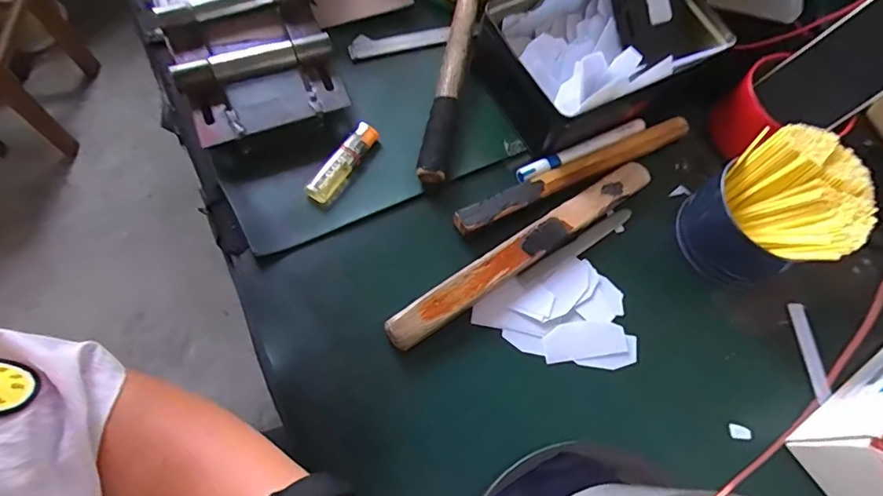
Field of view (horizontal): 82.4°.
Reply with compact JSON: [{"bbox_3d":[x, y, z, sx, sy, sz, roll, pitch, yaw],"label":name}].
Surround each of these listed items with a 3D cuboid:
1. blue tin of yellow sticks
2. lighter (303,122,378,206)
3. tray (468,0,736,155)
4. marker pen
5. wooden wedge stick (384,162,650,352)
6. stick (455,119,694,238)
[{"bbox_3d":[0.269,-0.031,0.409,0.120,0.079,0.103,-37,75,-17],"label":"blue tin of yellow sticks"},{"bbox_3d":[-0.088,-0.077,0.450,0.021,0.010,0.084,33,69,10],"label":"lighter"},{"bbox_3d":[0.155,-0.202,0.482,0.220,0.062,0.152,-27,72,-14],"label":"tray"},{"bbox_3d":[0.134,-0.094,0.477,0.148,0.013,0.015,-25,71,-13],"label":"marker pen"},{"bbox_3d":[0.074,-0.002,0.425,0.274,0.016,0.028,-34,74,-14],"label":"wooden wedge stick"},{"bbox_3d":[0.126,-0.071,0.465,0.255,0.019,0.023,-25,71,-13],"label":"stick"}]

